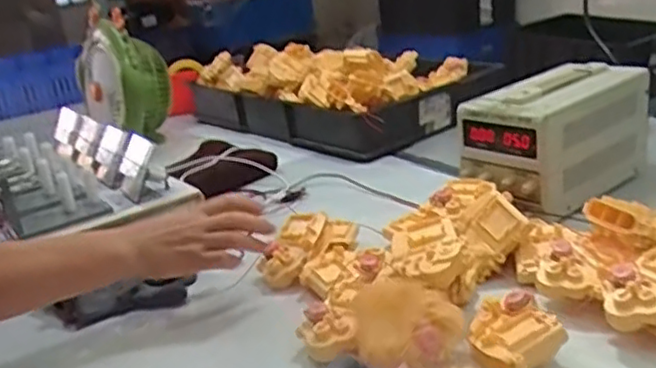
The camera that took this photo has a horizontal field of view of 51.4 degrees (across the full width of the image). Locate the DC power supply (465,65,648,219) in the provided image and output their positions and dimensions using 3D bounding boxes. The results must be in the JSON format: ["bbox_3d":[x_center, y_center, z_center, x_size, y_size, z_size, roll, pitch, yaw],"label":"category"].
[{"bbox_3d":[0.311,-0.055,0.932,0.263,0.171,0.124,-22,24,-35],"label":"DC power supply"}]

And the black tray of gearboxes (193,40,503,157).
[{"bbox_3d":[0.004,-0.208,1.437,0.356,0.159,0.547,-22,25,-36],"label":"black tray of gearboxes"}]

